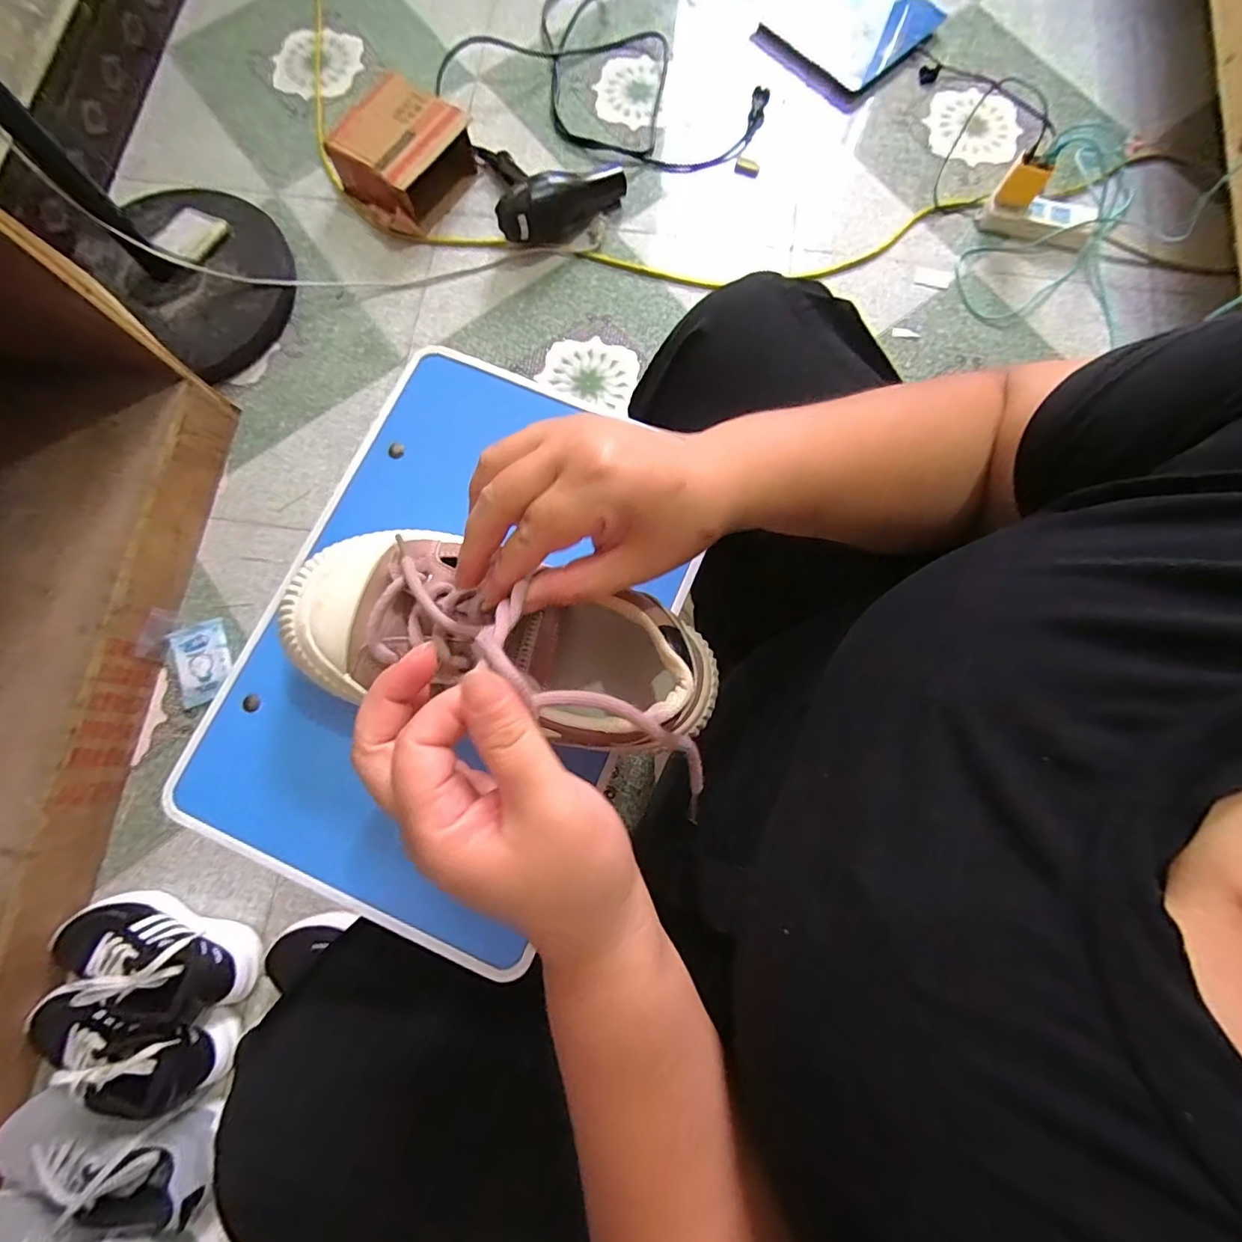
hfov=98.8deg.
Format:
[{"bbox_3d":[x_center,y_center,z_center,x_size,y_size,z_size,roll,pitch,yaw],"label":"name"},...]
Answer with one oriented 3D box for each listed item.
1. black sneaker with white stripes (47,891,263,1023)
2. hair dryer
[{"bbox_3d":[-0.581,0.411,0.655,0.241,0.100,0.109,6,79,2],"label":"black sneaker with white stripes"},{"bbox_3d":[-0.117,-0.756,0.885,0.232,0.099,0.224,-21,79,-4],"label":"hair dryer"}]

